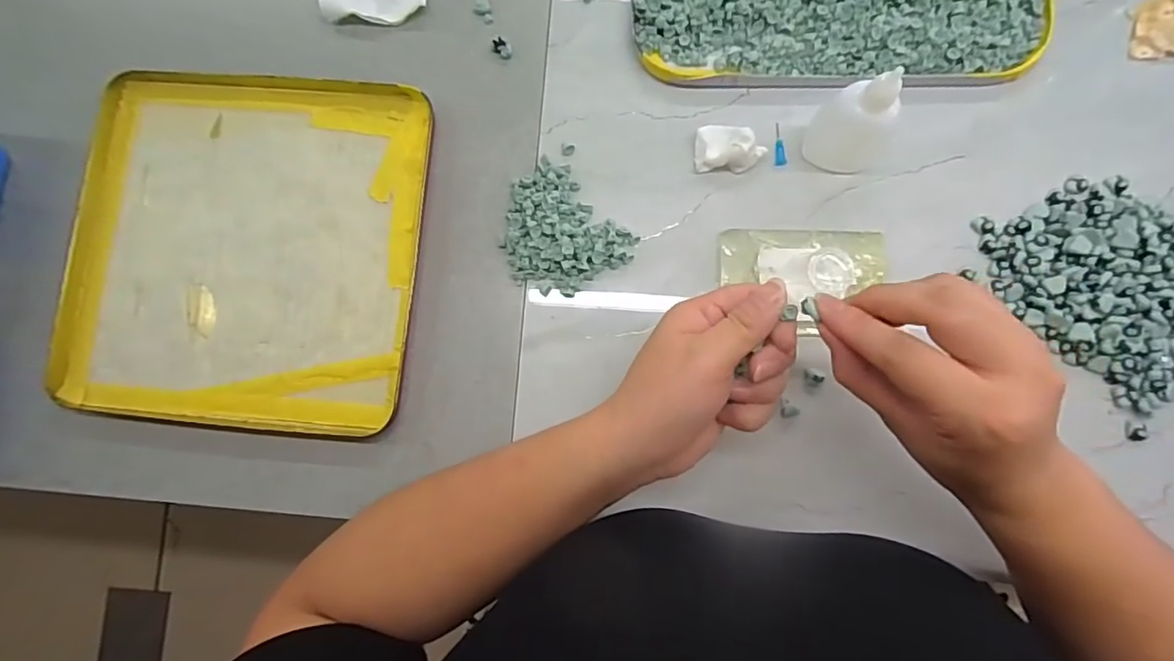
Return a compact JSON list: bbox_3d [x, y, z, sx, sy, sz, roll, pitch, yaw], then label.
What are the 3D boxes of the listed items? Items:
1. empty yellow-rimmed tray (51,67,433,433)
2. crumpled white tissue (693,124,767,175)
[{"bbox_3d":[-0.233,-0.057,0.379,0.241,0.014,0.239,6,85,2],"label":"empty yellow-rimmed tray"},{"bbox_3d":[0.095,-0.122,0.365,0.044,0.021,0.027,0,84,2],"label":"crumpled white tissue"}]

